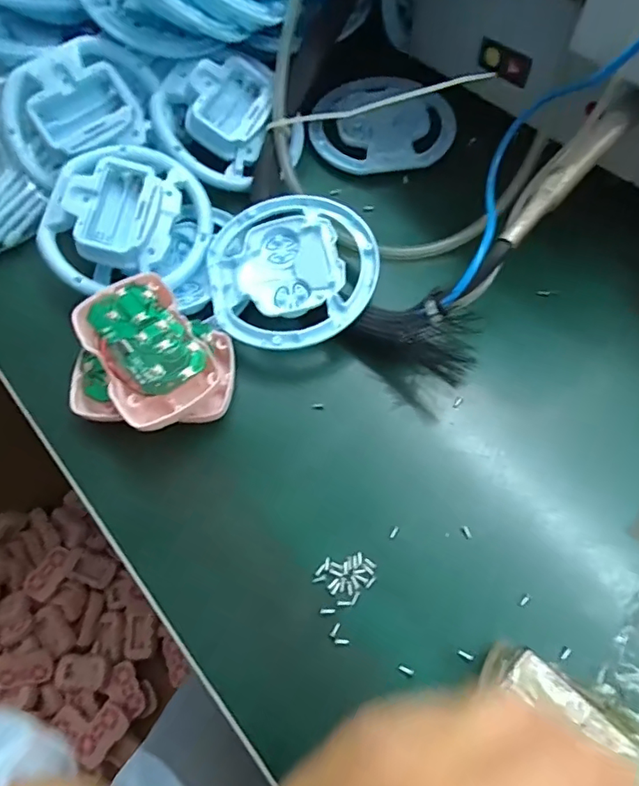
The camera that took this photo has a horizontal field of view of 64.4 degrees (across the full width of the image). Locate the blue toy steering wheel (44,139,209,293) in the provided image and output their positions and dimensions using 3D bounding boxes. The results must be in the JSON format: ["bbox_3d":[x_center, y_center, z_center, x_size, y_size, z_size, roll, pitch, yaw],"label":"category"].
[{"bbox_3d":[-0.120,-0.110,0.318,0.094,0.032,0.104,39,74,17],"label":"blue toy steering wheel"}]

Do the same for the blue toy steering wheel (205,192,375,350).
[{"bbox_3d":[-0.016,-0.075,0.315,0.098,0.029,0.106,-1,67,2],"label":"blue toy steering wheel"}]

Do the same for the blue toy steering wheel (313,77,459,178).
[{"bbox_3d":[0.048,-0.207,0.380,0.101,0.010,0.109,-1,67,2],"label":"blue toy steering wheel"}]

